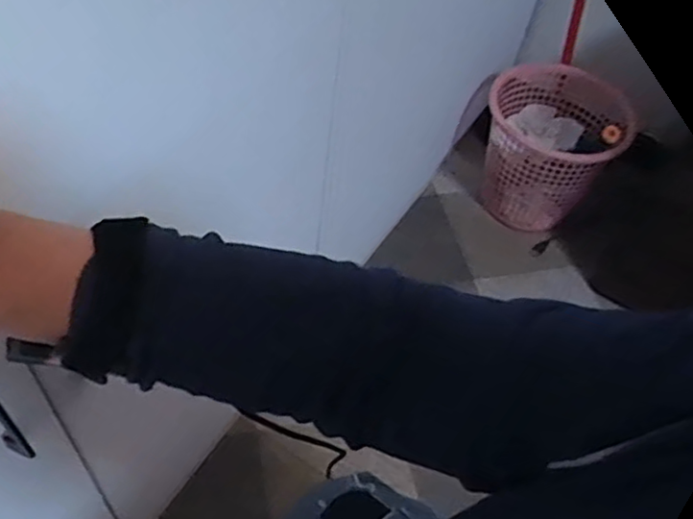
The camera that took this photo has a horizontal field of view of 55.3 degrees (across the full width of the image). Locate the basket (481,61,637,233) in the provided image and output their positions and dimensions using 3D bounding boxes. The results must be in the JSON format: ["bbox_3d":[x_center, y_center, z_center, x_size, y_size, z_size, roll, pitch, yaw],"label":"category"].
[{"bbox_3d":[0.337,-0.180,1.142,0.213,0.281,0.225,20,52,11],"label":"basket"}]

